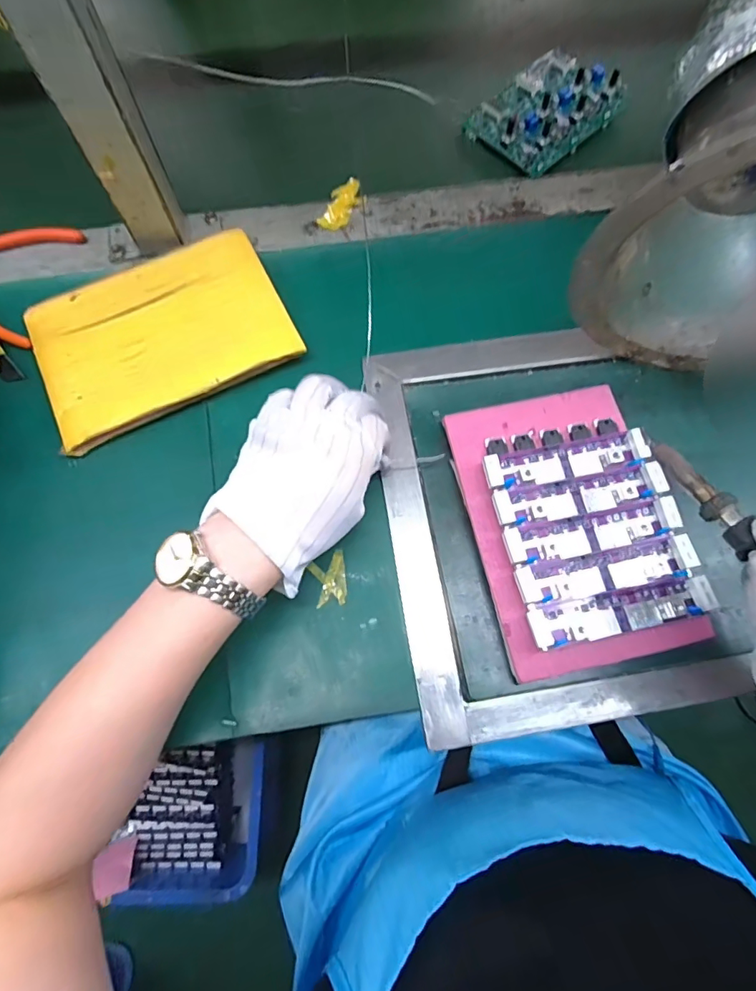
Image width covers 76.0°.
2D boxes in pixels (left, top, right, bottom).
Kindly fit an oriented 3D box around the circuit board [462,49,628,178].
[{"bbox_3d":[0.167,-0.384,0.480,0.142,0.018,0.099,-42,78,-12],"label":"circuit board"}]

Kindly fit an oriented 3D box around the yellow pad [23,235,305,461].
[{"bbox_3d":[-0.176,-0.133,0.395,0.195,0.009,0.139,-25,75,-8],"label":"yellow pad"}]

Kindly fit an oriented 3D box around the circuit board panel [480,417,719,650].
[{"bbox_3d":[0.148,0.020,0.344,0.124,0.025,0.151,-11,74,-4],"label":"circuit board panel"}]

